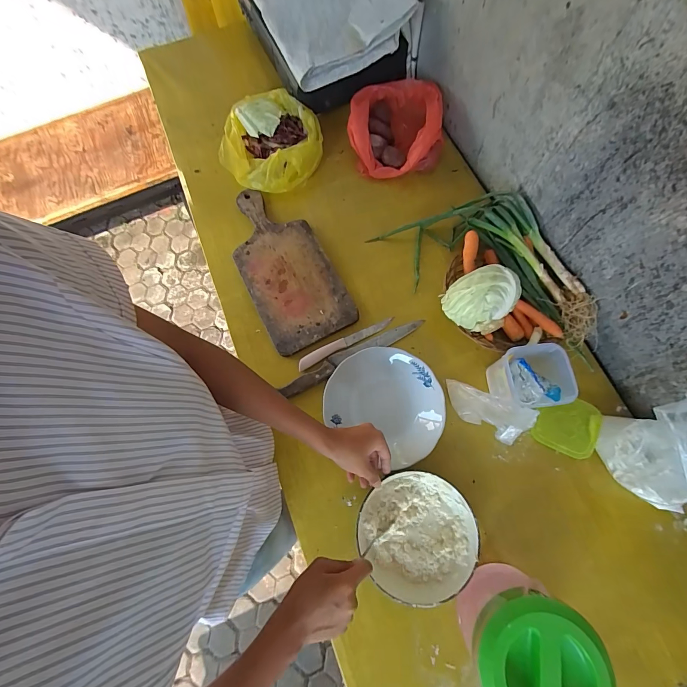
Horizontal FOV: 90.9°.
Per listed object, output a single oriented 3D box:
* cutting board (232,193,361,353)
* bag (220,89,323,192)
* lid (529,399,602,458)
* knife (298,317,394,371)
[{"bbox_3d":[-0.122,-0.159,0.672,0.166,0.014,0.354,-27,75,-8],"label":"cutting board"},{"bbox_3d":[-0.157,-0.431,0.725,0.210,0.061,0.206,-17,73,-5],"label":"bag"},{"bbox_3d":[0.374,0.137,0.567,0.095,0.018,0.090,18,81,15],"label":"lid"},{"bbox_3d":[0.003,-0.002,0.628,0.191,0.006,0.021,-27,75,-8],"label":"knife"}]

